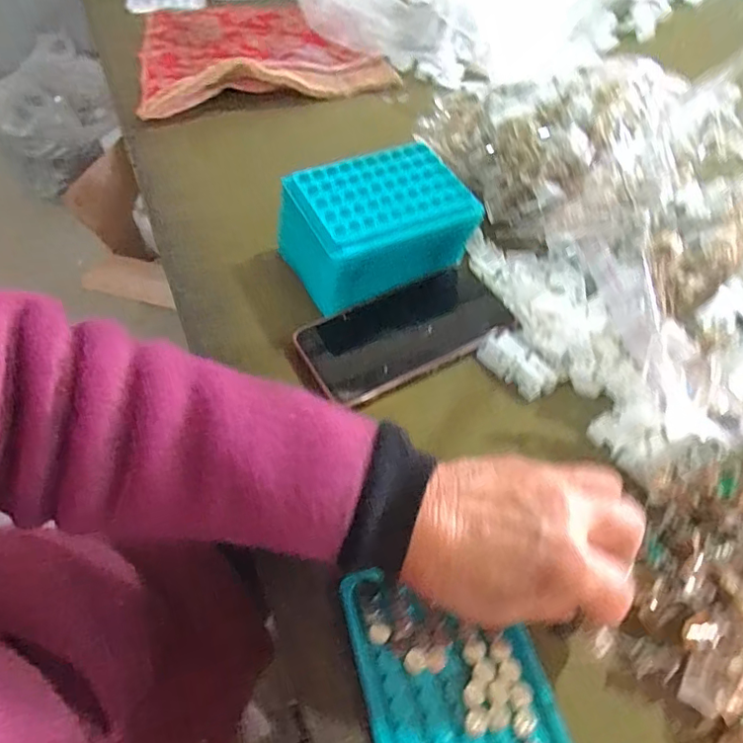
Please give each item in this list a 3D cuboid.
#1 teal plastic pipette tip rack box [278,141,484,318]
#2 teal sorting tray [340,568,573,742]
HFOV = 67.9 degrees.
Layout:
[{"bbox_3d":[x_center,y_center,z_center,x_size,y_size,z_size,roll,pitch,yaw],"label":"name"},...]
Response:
[{"bbox_3d":[0.002,-0.112,0.441,0.134,0.075,0.088,-25,60,-18],"label":"teal plastic pipette tip rack box"},{"bbox_3d":[0.045,0.168,0.294,0.097,0.008,0.123,-11,57,-10],"label":"teal sorting tray"}]

